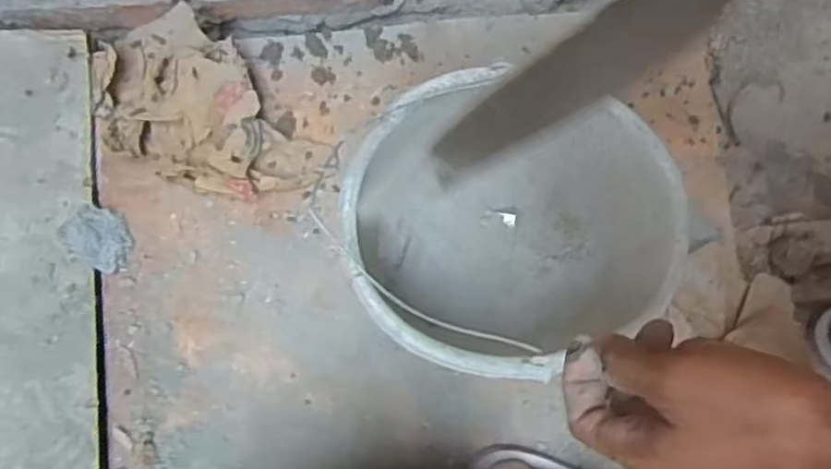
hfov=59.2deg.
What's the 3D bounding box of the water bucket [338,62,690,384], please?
[{"bbox_3d":[0.073,0.000,0.584,0.241,0.139,0.225,0,78,0],"label":"water bucket"}]

